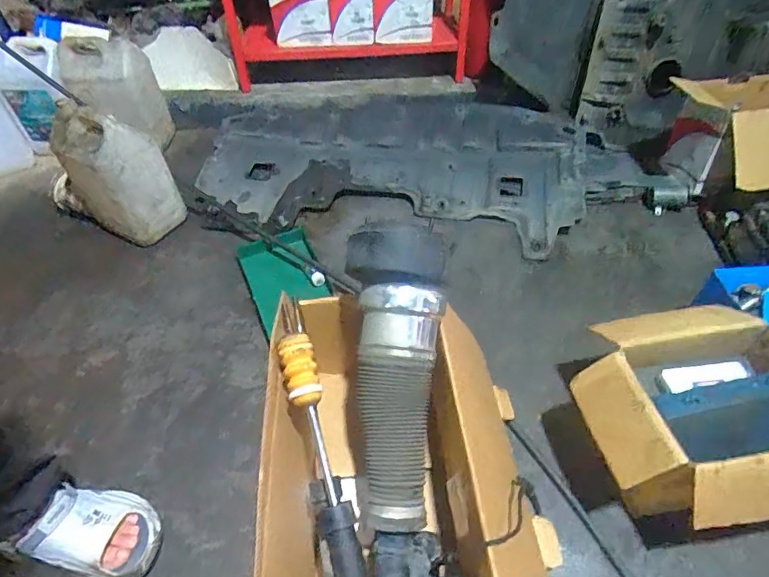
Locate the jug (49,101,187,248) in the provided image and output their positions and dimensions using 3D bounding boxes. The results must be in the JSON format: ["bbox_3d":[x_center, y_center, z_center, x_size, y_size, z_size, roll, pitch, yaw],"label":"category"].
[{"bbox_3d":[-0.705,-0.304,1.209,0.261,0.313,0.176,25,53,21],"label":"jug"}]

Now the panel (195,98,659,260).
[{"bbox_3d":[0.119,-0.383,1.379,1.344,0.103,0.574,5,49,5],"label":"panel"}]

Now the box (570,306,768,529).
[{"bbox_3d":[0.496,0.200,0.759,0.374,0.203,0.338,-8,48,-4],"label":"box"}]

